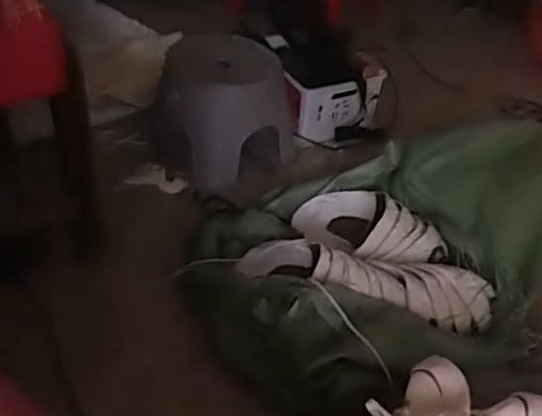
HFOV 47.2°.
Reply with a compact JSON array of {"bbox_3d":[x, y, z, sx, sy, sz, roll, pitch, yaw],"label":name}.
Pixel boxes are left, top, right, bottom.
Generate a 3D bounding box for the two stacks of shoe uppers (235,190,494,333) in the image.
[{"bbox_3d":[0.168,0.088,1.001,0.371,0.091,0.249,26,44,23],"label":"two stacks of shoe uppers"}]

